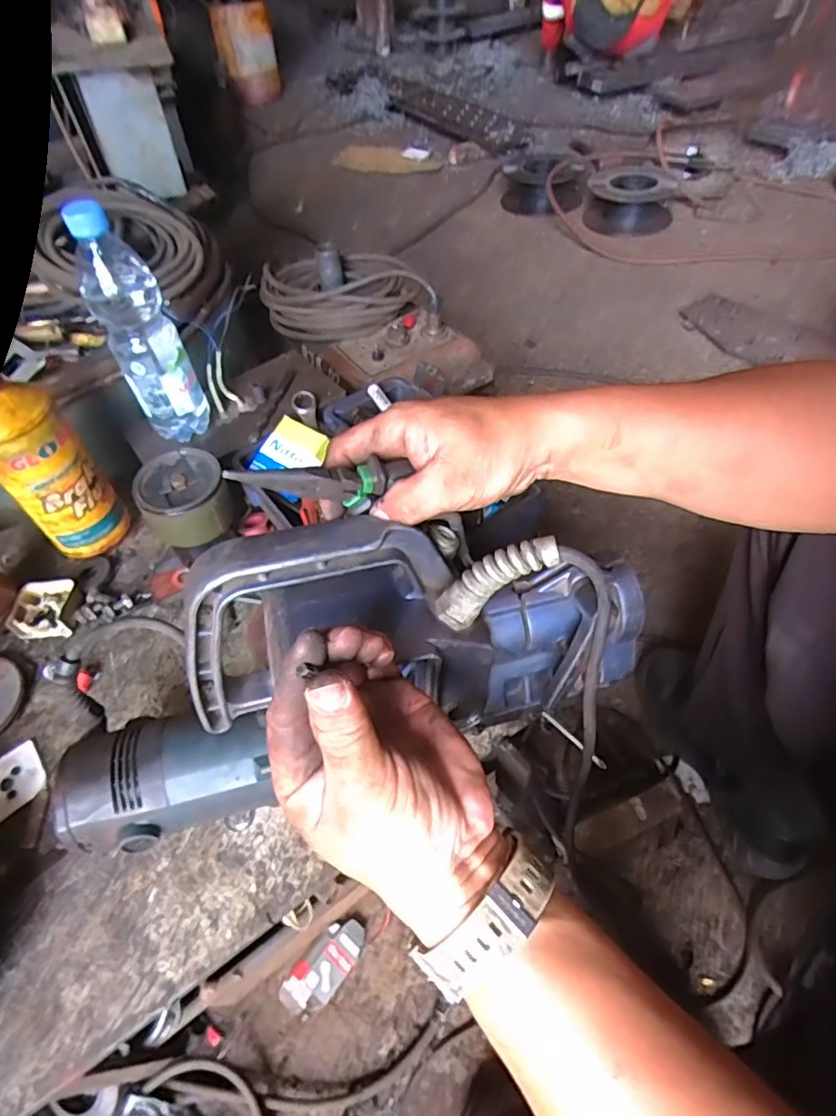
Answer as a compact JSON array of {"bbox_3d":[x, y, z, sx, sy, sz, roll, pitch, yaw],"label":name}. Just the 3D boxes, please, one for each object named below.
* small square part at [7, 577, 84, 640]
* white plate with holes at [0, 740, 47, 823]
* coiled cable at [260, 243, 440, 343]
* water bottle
[{"bbox_3d":[-0.394,0.053,0.611,0.064,0.020,0.062,-9,51,-2],"label":"small square part"},{"bbox_3d":[-0.364,0.200,0.513,0.057,0.004,0.057,-38,58,-23],"label":"white plate with holes"},{"bbox_3d":[-0.113,-0.427,0.912,0.262,0.069,0.203,-8,51,-2],"label":"coiled cable"},{"bbox_3d":[-0.279,-0.227,0.587,0.068,0.225,0.063,-25,54,-15],"label":"water bottle"}]

